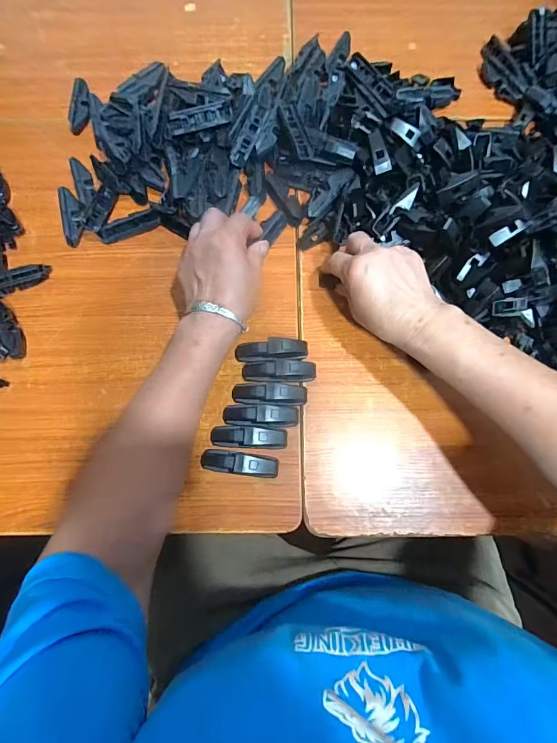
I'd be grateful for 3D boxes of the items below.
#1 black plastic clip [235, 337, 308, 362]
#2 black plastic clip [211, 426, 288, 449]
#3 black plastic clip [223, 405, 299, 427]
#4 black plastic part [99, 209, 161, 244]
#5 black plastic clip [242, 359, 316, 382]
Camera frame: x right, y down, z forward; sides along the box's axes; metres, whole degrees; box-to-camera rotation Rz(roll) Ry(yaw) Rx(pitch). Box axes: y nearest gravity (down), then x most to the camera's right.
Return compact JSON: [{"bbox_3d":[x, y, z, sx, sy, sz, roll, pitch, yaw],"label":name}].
[{"bbox_3d":[-0.006,-0.021,0.399,0.073,0.026,0.024,-2,75,0],"label":"black plastic clip"},{"bbox_3d":[-0.030,0.066,0.379,0.077,0.021,0.020,3,75,1],"label":"black plastic clip"},{"bbox_3d":[-0.019,0.044,0.383,0.077,0.023,0.020,4,75,1],"label":"black plastic clip"},{"bbox_3d":[-0.174,-0.171,0.442,0.073,0.019,0.016,-19,76,-5],"label":"black plastic part"},{"bbox_3d":[0.000,0.001,0.394,0.077,0.024,0.024,-1,75,0],"label":"black plastic clip"}]

